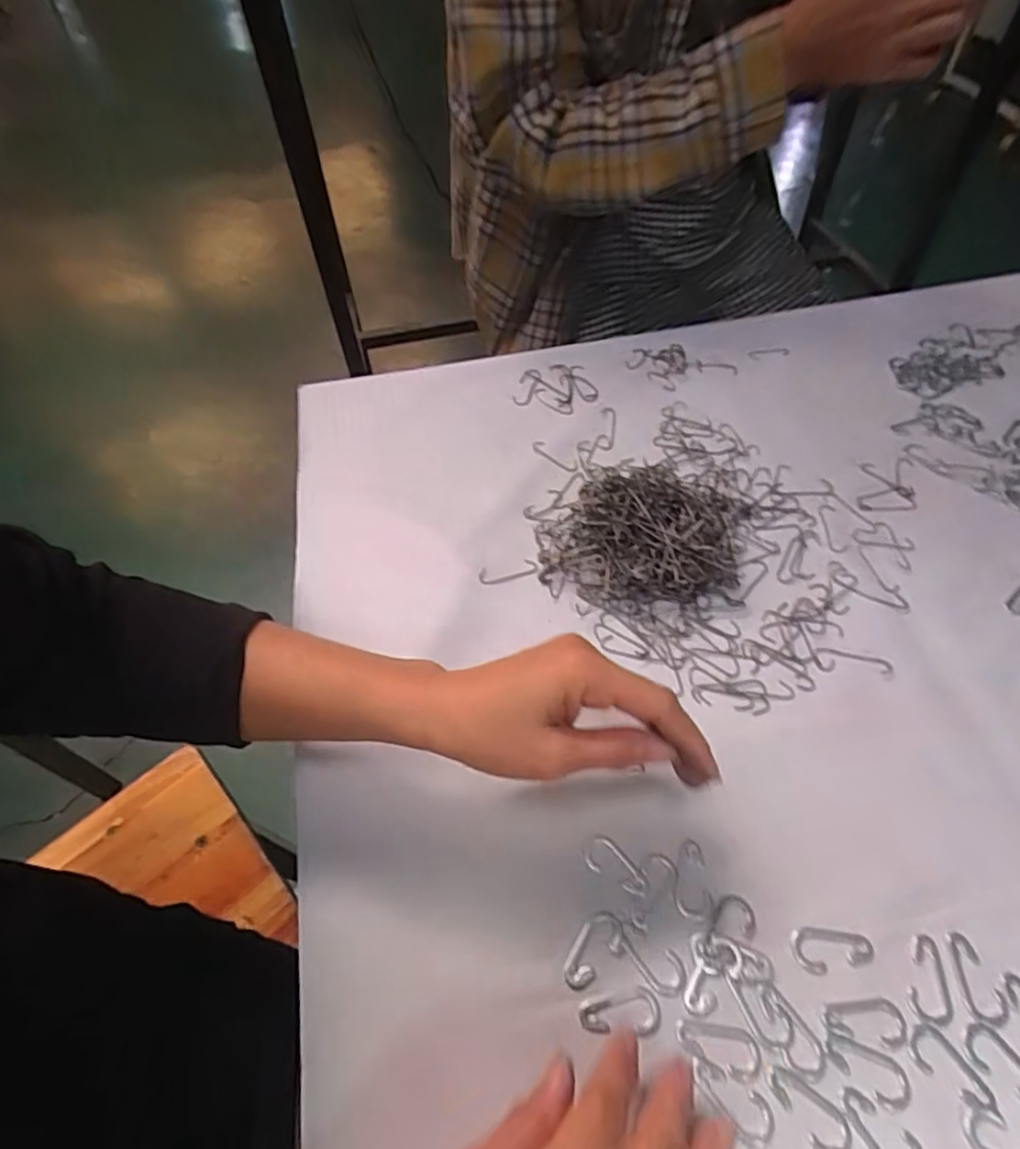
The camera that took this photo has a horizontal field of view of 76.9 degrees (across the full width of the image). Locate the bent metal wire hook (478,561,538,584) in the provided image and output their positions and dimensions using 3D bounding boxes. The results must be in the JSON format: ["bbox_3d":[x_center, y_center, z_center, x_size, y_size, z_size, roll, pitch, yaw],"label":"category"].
[{"bbox_3d":[-0.001,-0.002,0.444,0.041,0.004,0.013,-11,69,-11],"label":"bent metal wire hook"}]

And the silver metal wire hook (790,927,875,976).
[{"bbox_3d":[0.155,0.180,0.308,0.037,0.004,0.019,-4,54,1],"label":"silver metal wire hook"}]

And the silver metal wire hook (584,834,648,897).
[{"bbox_3d":[0.055,0.153,0.334,0.036,0.004,0.018,38,65,26],"label":"silver metal wire hook"}]

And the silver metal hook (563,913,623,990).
[{"bbox_3d":[0.040,0.182,0.311,0.018,0.004,0.038,33,62,24],"label":"silver metal hook"}]

